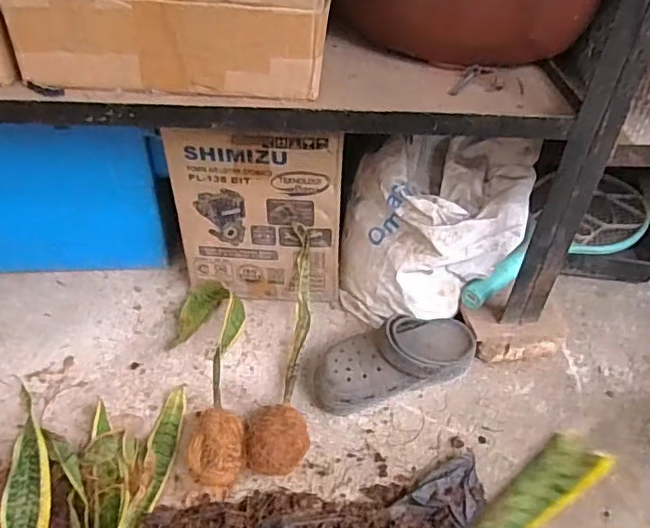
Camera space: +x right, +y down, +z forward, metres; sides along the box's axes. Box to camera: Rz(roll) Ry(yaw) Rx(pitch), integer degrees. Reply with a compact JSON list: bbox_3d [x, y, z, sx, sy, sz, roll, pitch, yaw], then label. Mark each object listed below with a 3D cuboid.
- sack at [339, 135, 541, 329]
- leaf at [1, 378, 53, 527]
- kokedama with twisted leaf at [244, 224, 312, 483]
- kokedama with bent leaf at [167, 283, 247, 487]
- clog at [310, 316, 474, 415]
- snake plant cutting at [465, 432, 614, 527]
[{"bbox_3d":[0.161,-0.047,0.897,0.259,0.227,0.241,10,44,7],"label":"sack"},{"bbox_3d":[-0.355,0.275,0.691,0.050,0.025,0.323,-11,45,-12],"label":"leaf"},{"bbox_3d":[-0.054,0.118,0.782,0.074,0.149,0.311,2,44,1],"label":"kokedama with twisted leaf"},{"bbox_3d":[-0.156,0.141,0.805,0.106,0.078,0.335,-8,45,-10],"label":"kokedama with bent leaf"},{"bbox_3d":[0.097,0.132,0.812,0.242,0.080,0.097,-19,48,-20],"label":"clog"},{"bbox_3d":[0.085,0.140,0.297,0.006,0.143,0.026,14,28,-46],"label":"snake plant cutting"}]

